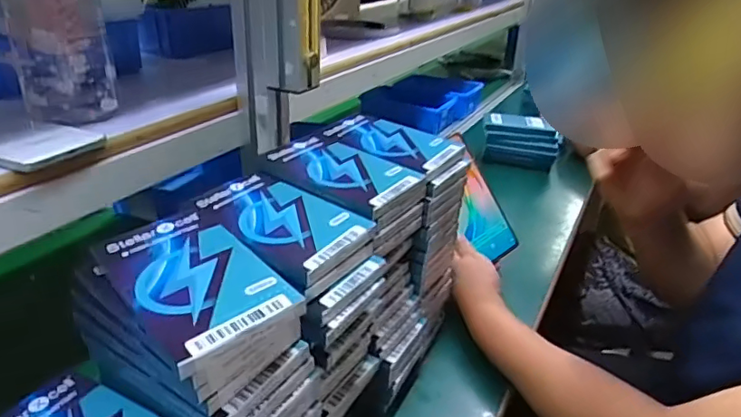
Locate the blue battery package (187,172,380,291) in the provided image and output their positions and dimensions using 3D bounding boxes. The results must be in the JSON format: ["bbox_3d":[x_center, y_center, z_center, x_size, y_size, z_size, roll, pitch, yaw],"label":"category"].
[{"bbox_3d":[-0.071,0.010,0.414,0.131,0.020,0.079,22,33,34],"label":"blue battery package"}]

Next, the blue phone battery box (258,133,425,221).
[{"bbox_3d":[-0.029,-0.033,0.471,0.127,0.017,0.083,20,32,30],"label":"blue phone battery box"}]

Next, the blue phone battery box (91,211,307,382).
[{"bbox_3d":[-0.108,0.039,0.329,0.077,0.012,0.131,-20,35,-37],"label":"blue phone battery box"}]

